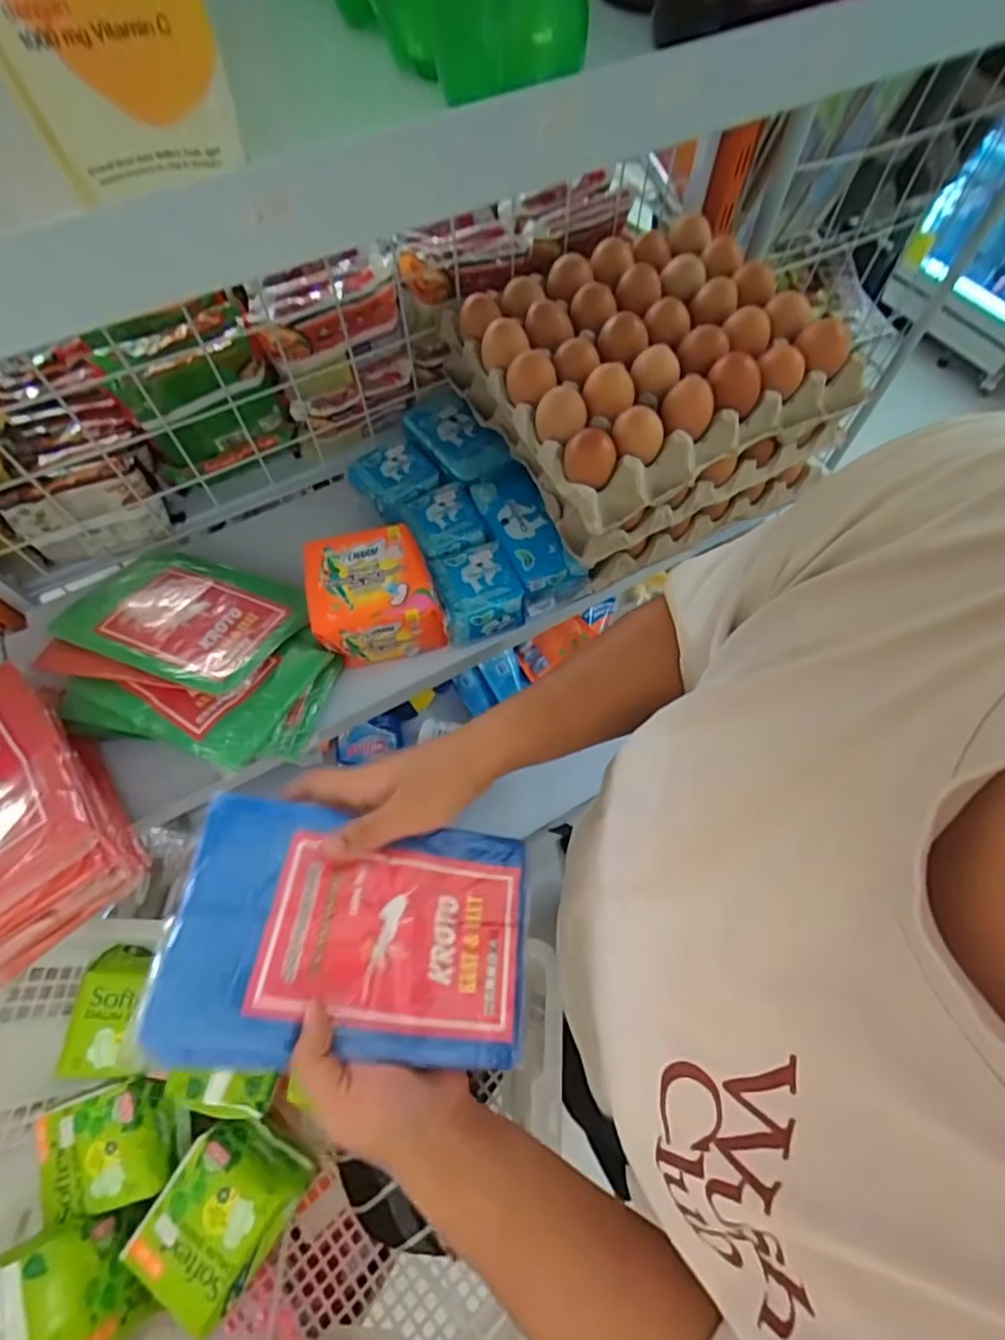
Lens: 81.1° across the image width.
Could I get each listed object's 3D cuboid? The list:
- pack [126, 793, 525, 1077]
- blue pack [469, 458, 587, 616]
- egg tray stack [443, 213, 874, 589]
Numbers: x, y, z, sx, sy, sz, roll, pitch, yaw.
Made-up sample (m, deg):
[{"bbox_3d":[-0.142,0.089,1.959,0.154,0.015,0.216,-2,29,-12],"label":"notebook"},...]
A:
[{"bbox_3d":[-0.084,0.153,0.346,0.200,0.010,0.135,11,56,-11],"label":"pack"},{"bbox_3d":[0.022,-0.134,0.583,0.064,0.050,0.140,-23,66,-10],"label":"blue pack"},{"bbox_3d":[0.137,-0.272,0.580,0.289,0.149,0.263,-27,67,-12],"label":"egg tray stack"}]

